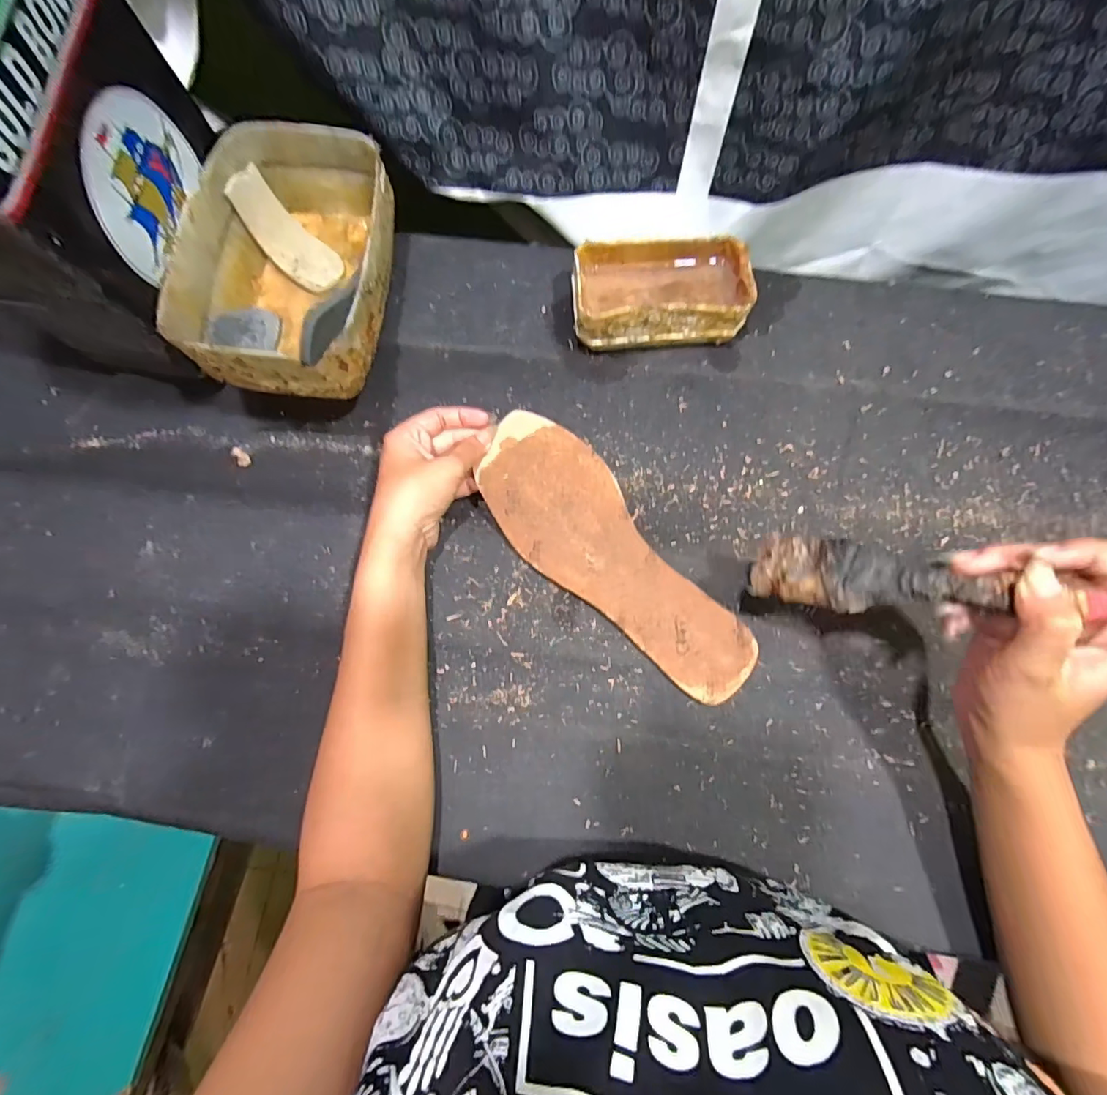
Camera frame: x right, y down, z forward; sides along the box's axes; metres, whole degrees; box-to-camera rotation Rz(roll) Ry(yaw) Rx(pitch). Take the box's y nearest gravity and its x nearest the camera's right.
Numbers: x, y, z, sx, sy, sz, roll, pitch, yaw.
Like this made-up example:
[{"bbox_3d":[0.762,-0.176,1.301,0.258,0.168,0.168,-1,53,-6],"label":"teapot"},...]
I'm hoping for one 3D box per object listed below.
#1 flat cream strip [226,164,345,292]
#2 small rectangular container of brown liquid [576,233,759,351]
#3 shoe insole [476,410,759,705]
[{"bbox_3d":[-0.203,-0.237,0.398,0.038,0.019,0.089,-46,111,-8],"label":"flat cream strip"},{"bbox_3d":[0.079,-0.190,0.391,0.124,0.045,0.071,-5,78,-1],"label":"small rectangular container of brown liquid"},{"bbox_3d":[0.038,0.005,0.362,0.081,0.010,0.238,-42,80,-8],"label":"shoe insole"}]

